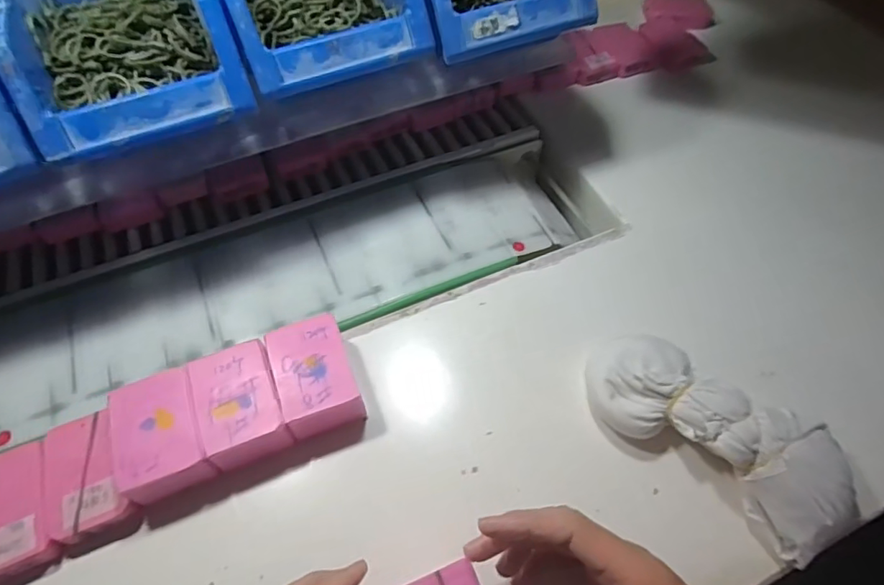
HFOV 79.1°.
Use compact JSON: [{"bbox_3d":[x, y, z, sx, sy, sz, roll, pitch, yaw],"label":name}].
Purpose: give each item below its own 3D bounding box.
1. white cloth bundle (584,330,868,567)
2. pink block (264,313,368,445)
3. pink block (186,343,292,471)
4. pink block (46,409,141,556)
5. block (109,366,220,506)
[{"bbox_3d":[0.169,0.087,0.338,0.166,0.051,0.071,36,62,20],"label":"white cloth bundle"},{"bbox_3d":[-0.083,0.058,0.359,0.052,0.034,0.077,-17,58,-12],"label":"pink block"},{"bbox_3d":[-0.128,0.075,0.347,0.048,0.035,0.075,-20,58,-13],"label":"pink block"},{"bbox_3d":[-0.211,0.113,0.324,0.045,0.016,0.078,-17,61,-12],"label":"pink block"},{"bbox_3d":[-0.174,0.091,0.337,0.050,0.032,0.073,-19,58,-13],"label":"block"}]

